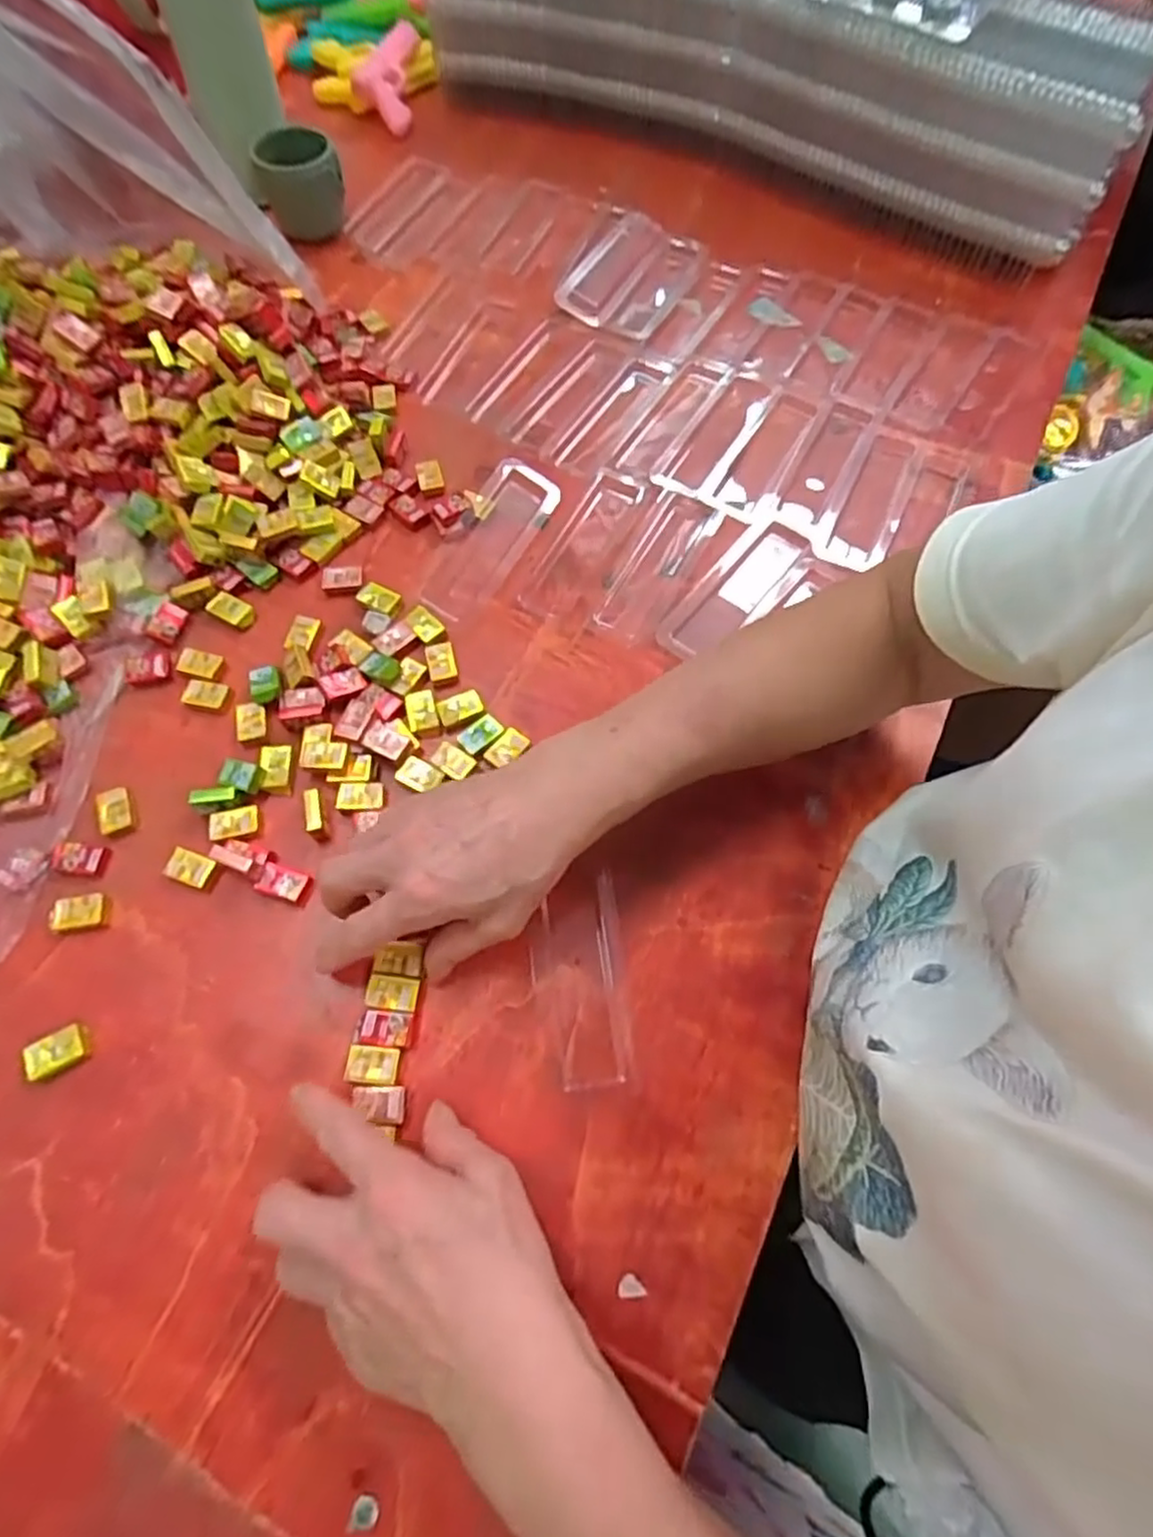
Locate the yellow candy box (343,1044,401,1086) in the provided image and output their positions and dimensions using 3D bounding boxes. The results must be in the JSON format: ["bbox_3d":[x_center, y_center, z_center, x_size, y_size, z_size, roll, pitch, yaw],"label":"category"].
[{"bbox_3d":[-0.099,0.145,0.349,0.025,0.006,0.017,7,66,2],"label":"yellow candy box"}]

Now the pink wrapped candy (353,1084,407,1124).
[{"bbox_3d":[-0.094,0.160,0.342,0.025,0.005,0.017,3,66,1],"label":"pink wrapped candy"}]

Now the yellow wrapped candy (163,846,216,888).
[{"bbox_3d":[-0.210,0.054,0.389,0.024,0.008,0.017,18,67,7],"label":"yellow wrapped candy"}]

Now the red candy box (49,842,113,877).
[{"bbox_3d":[-0.273,0.049,0.391,0.029,0.005,0.016,4,66,1],"label":"red candy box"}]

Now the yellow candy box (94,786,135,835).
[{"bbox_3d":[-0.260,0.024,0.403,0.017,0.007,0.027,-21,68,-10],"label":"yellow candy box"}]

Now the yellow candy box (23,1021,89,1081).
[{"bbox_3d":[-0.255,0.139,0.351,0.025,0.010,0.020,-26,69,-12],"label":"yellow candy box"}]

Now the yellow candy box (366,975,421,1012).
[{"bbox_3d":[-0.093,0.114,0.363,0.026,0.008,0.017,6,66,2],"label":"yellow candy box"}]

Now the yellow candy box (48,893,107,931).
[{"bbox_3d":[-0.265,0.076,0.379,0.026,0.007,0.018,-11,67,-6],"label":"yellow candy box"}]

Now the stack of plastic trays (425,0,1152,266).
[{"bbox_3d":[0.158,-0.626,0.602,0.594,0.165,0.160,26,68,10],"label":"stack of plastic trays"}]

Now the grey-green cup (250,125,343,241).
[{"bbox_3d":[-0.234,-0.497,0.605,0.068,0.056,0.064,-15,67,-7],"label":"grey-green cup"}]

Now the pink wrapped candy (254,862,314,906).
[{"bbox_3d":[-0.158,0.061,0.384,0.025,0.013,0.017,18,67,7],"label":"pink wrapped candy"}]

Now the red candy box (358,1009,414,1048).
[{"bbox_3d":[-0.095,0.130,0.358,0.026,0.005,0.017,5,66,1],"label":"red candy box"}]

